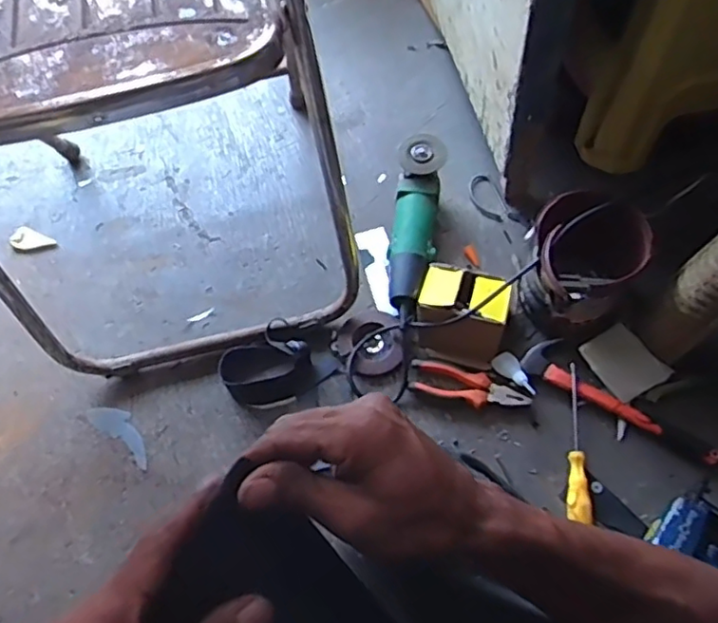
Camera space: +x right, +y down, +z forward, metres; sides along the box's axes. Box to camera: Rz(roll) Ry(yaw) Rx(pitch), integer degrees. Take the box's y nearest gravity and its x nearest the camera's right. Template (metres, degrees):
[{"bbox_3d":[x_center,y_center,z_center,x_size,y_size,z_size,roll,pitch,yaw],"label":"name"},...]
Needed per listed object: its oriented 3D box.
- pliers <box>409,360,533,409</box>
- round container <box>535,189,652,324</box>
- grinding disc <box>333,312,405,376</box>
[{"bbox_3d":[0.147,0.102,0.832,0.156,0.019,0.045,15,66,10],"label":"pliers"},{"bbox_3d":[0.300,-0.061,0.825,0.135,0.165,0.131,-1,64,3],"label":"round container"},{"bbox_3d":[0.014,0.043,0.874,0.092,0.013,0.090,-1,64,3],"label":"grinding disc"}]

